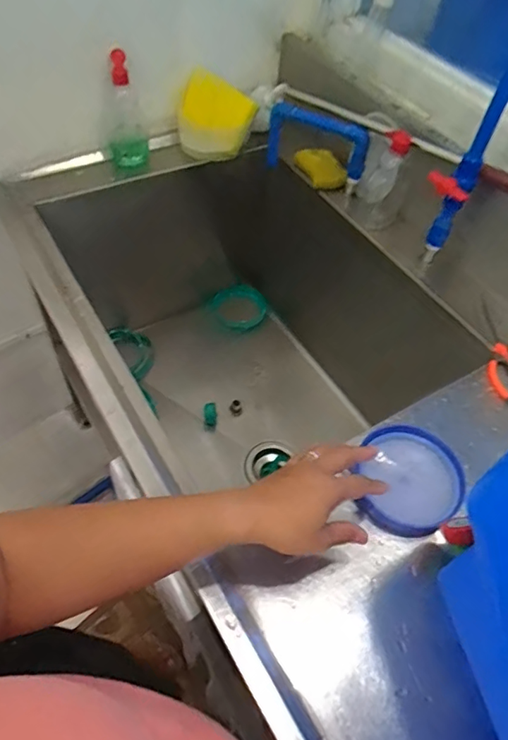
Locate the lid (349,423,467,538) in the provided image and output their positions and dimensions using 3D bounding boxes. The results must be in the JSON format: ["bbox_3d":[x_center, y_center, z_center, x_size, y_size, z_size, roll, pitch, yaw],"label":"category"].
[{"bbox_3d":[0.170,0.122,0.569,0.116,0.015,0.114,-3,74,12],"label":"lid"}]

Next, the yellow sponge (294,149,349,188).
[{"bbox_3d":[0.127,-0.372,0.935,0.074,0.023,0.104,-12,56,-14],"label":"yellow sponge"}]

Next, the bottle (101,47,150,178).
[{"bbox_3d":[-0.222,-0.432,0.868,0.075,0.175,0.058,-8,55,-12],"label":"bottle"}]

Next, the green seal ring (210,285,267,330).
[{"bbox_3d":[-0.037,-0.156,1.244,0.131,0.026,0.128,-3,54,-8],"label":"green seal ring"}]

